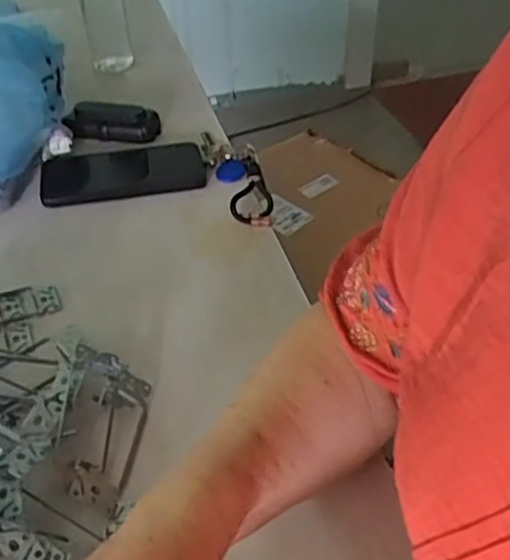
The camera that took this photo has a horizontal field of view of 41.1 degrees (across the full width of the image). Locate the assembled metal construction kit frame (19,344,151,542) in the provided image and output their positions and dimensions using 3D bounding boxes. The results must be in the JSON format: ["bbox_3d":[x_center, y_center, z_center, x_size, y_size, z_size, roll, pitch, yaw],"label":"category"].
[{"bbox_3d":[-0.110,0.102,0.463,0.057,0.038,0.118,5,43,5],"label":"assembled metal construction kit frame"}]

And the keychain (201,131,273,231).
[{"bbox_3d":[-0.012,-0.106,0.708,0.056,0.020,0.163,-11,44,-12],"label":"keychain"}]

